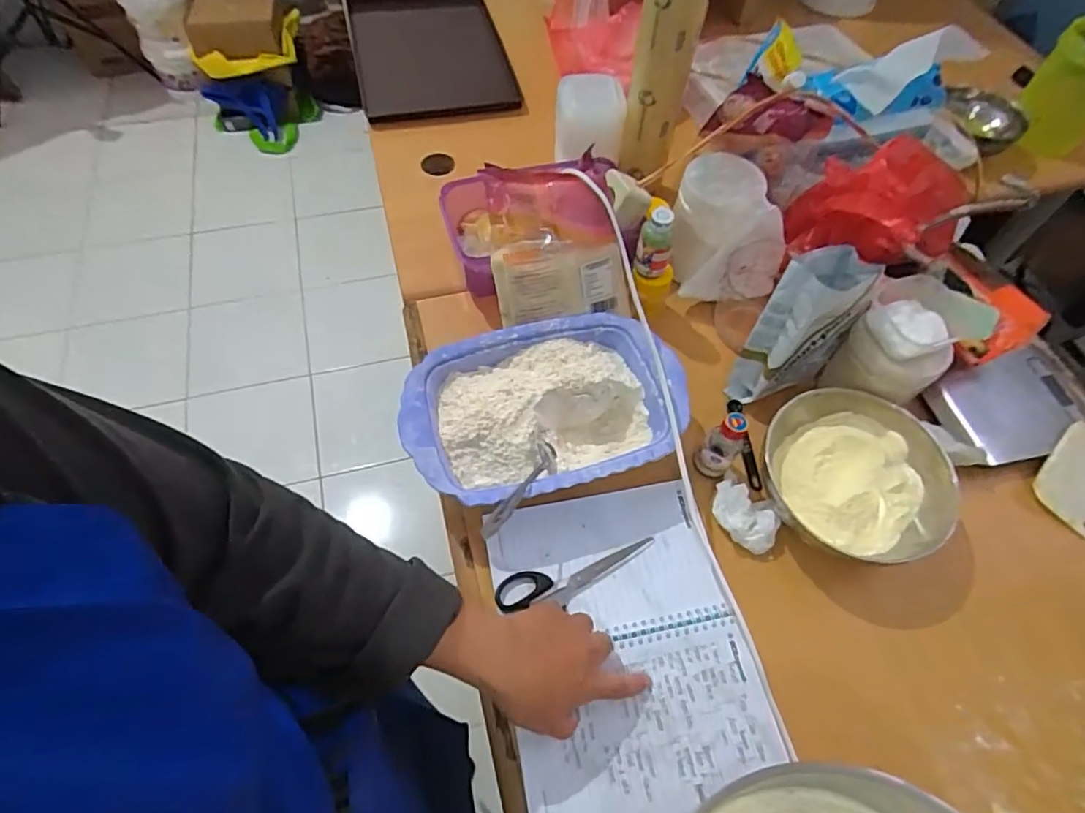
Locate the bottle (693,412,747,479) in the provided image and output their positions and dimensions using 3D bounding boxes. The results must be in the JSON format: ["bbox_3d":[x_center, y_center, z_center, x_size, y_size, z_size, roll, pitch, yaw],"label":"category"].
[{"bbox_3d":[0.171,0.042,0.556,0.033,0.097,0.027,36,62,18],"label":"bottle"}]

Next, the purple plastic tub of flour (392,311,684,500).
[{"bbox_3d":[0.003,0.008,0.580,0.275,0.071,0.175,-14,60,-12],"label":"purple plastic tub of flour"}]

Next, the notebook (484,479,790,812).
[{"bbox_3d":[0.070,0.202,0.505,0.206,0.014,0.261,-10,60,-7],"label":"notebook"}]

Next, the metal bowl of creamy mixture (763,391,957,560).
[{"bbox_3d":[0.306,0.078,0.565,0.174,0.056,0.157,20,62,11],"label":"metal bowl of creamy mixture"}]

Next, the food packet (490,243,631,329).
[{"bbox_3d":[0.015,-0.134,0.604,0.124,0.084,0.030,-8,20,-8],"label":"food packet"}]

